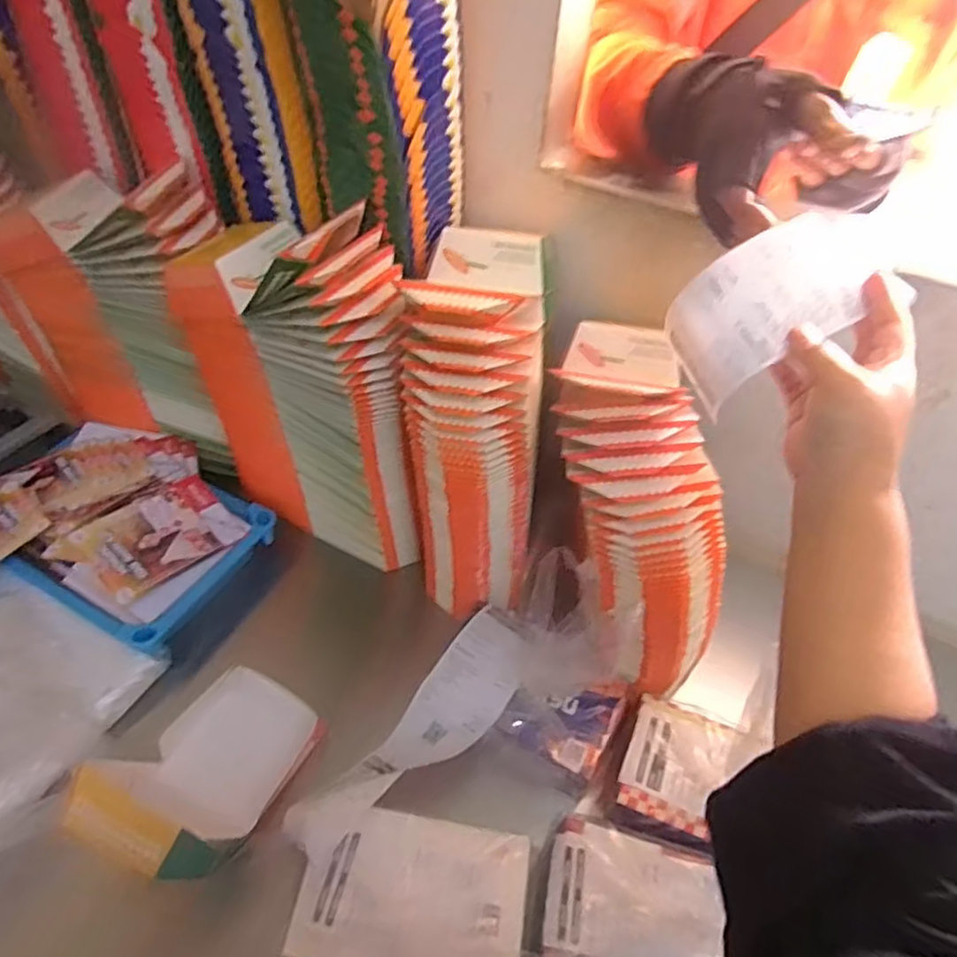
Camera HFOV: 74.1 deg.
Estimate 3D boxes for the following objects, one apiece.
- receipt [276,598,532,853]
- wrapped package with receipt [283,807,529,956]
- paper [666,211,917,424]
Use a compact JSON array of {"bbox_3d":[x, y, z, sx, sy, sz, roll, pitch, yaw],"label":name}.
[{"bbox_3d":[-0.047,0.230,0.589,0.081,0.066,0.274,36,54,25],"label":"receipt"},{"bbox_3d":[-0.051,0.325,0.489,0.171,0.020,0.120,10,47,4],"label":"wrapped package with receipt"},{"bbox_3d":[0.199,-0.112,0.413,0.115,0.094,0.070,-9,49,-13],"label":"paper"}]

